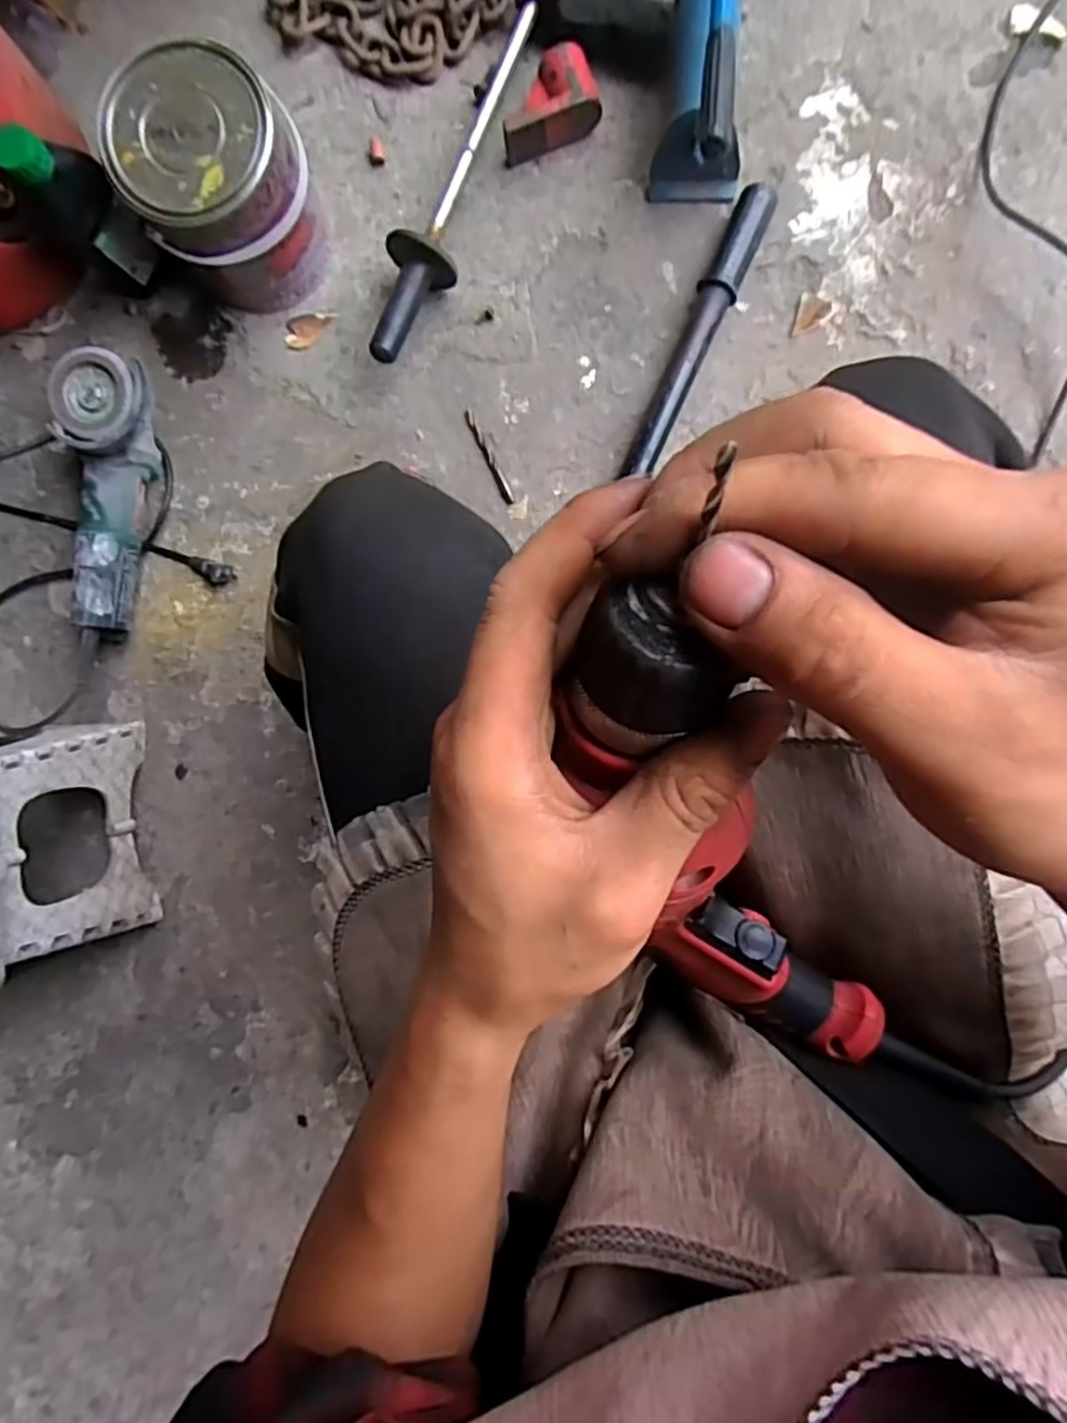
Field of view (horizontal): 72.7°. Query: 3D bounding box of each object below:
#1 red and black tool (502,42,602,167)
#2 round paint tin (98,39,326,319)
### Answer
[{"bbox_3d":[0.014,-0.615,0.735,0.101,0.049,0.074,-12,91,6],"label":"red and black tool"},{"bbox_3d":[-0.291,-0.501,0.705,0.158,0.169,0.144,0,92,5],"label":"round paint tin"}]

